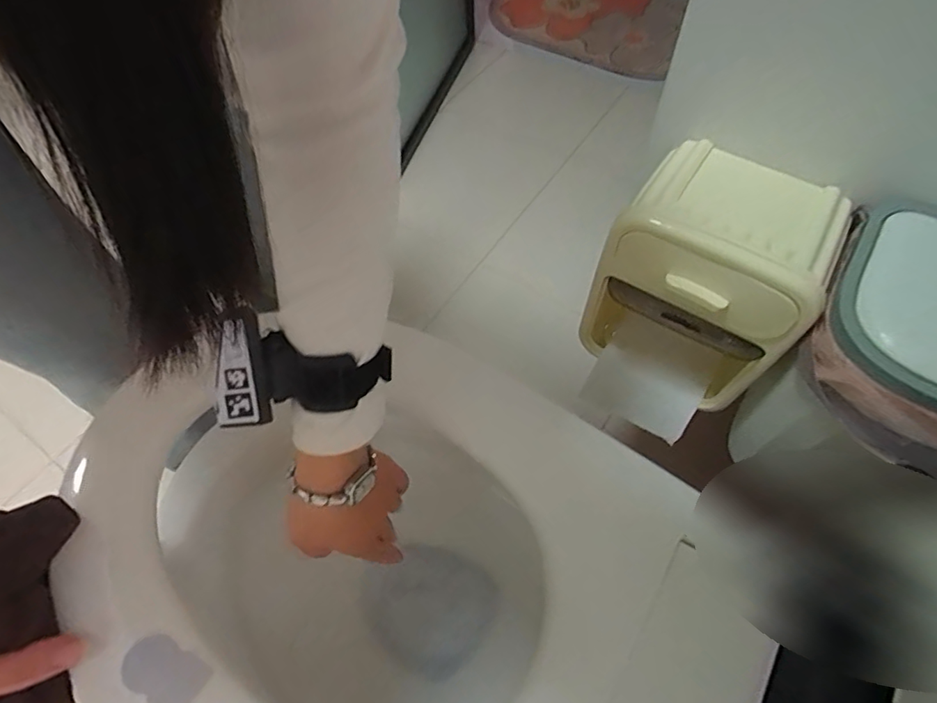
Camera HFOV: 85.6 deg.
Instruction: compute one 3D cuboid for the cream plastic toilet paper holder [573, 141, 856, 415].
[{"bbox_3d":[0.212,-0.063,0.457,0.162,0.213,0.121,29,60,20],"label":"cream plastic toilet paper holder"}]

